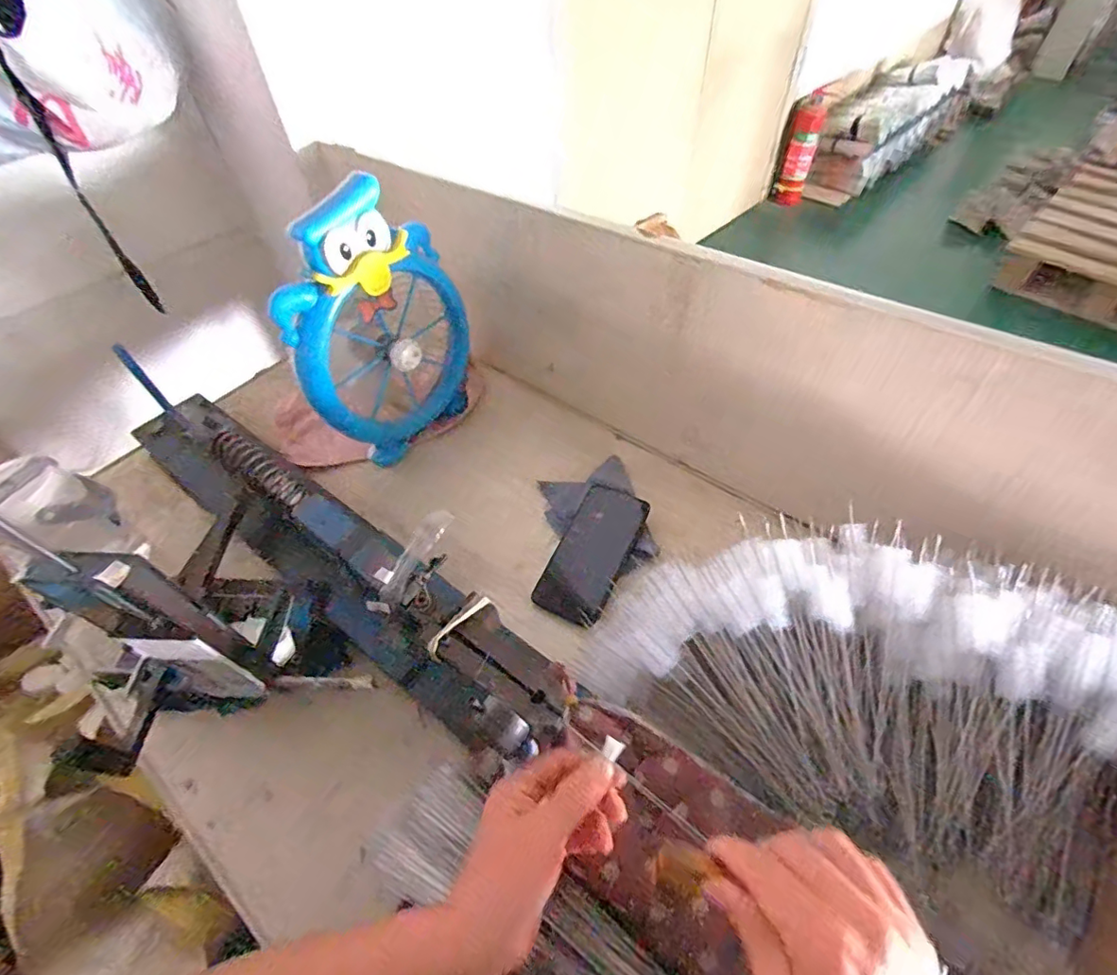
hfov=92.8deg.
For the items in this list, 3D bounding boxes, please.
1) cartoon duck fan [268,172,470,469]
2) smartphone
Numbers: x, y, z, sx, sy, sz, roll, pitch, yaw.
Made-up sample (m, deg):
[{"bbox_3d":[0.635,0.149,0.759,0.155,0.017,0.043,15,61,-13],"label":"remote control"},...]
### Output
[{"bbox_3d":[-0.205,-0.184,0.642,0.069,0.302,0.228,32,59,25],"label":"cartoon duck fan"},{"bbox_3d":[0.039,0.071,0.600,0.077,0.006,0.161,22,67,18],"label":"smartphone"}]

